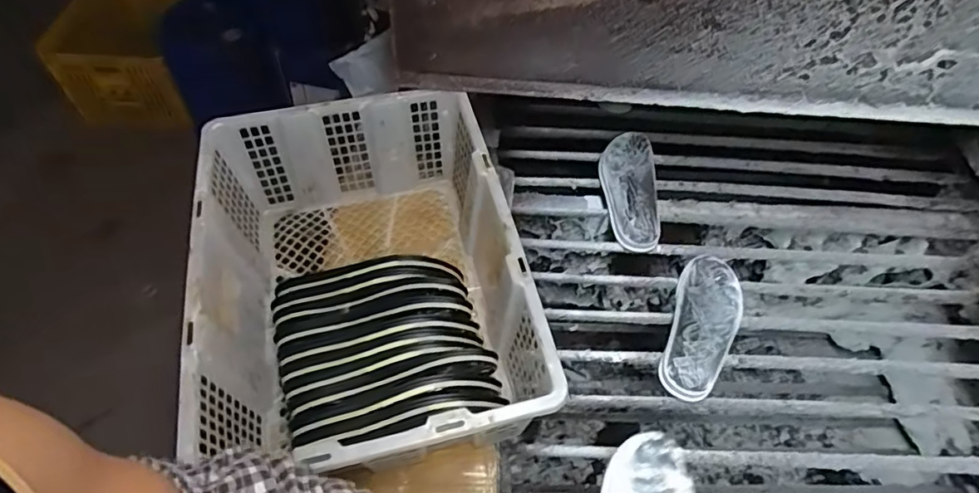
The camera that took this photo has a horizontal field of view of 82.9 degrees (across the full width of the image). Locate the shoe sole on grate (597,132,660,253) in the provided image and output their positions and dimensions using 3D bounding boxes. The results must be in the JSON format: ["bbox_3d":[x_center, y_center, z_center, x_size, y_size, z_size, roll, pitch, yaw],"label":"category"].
[{"bbox_3d":[0.236,-0.098,0.947,0.097,0.037,0.236,5,54,-1],"label":"shoe sole on grate"}]

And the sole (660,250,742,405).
[{"bbox_3d":[0.309,0.110,0.799,0.088,0.016,0.238,21,56,10],"label":"sole"}]

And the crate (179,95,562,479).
[{"bbox_3d":[-0.153,0.039,0.683,0.347,0.179,0.469,-9,56,-11],"label":"crate"}]

